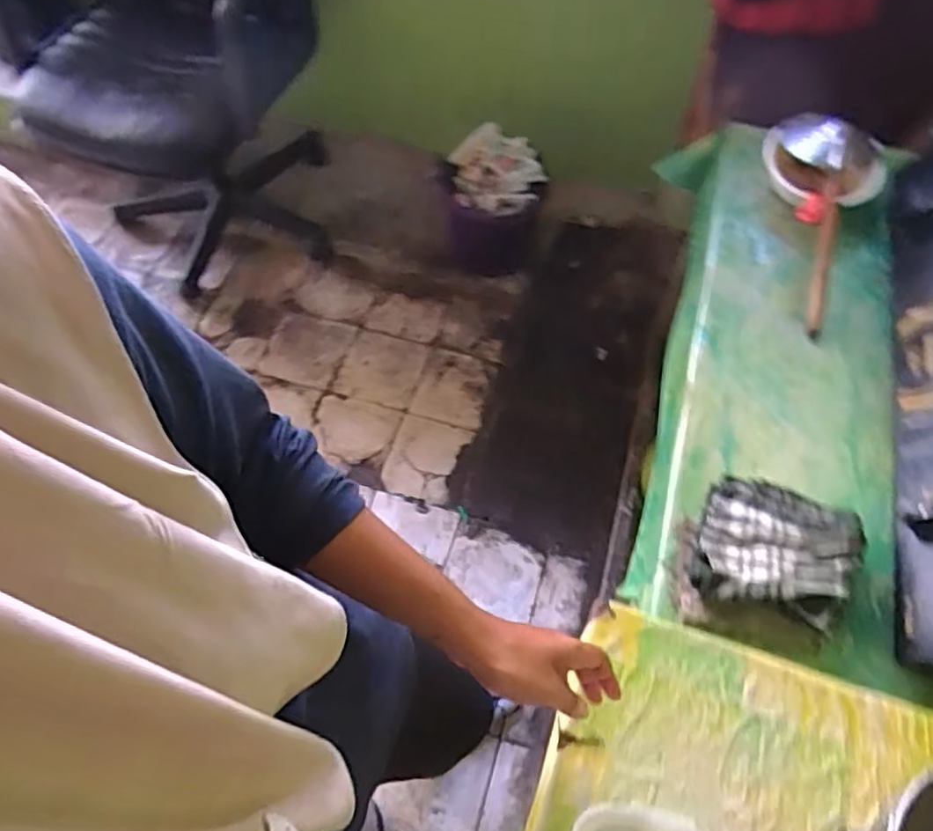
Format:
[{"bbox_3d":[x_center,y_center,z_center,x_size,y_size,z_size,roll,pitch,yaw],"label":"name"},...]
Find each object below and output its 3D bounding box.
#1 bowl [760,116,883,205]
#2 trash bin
[{"bbox_3d":[0.507,-0.365,0.956,0.154,0.083,0.155,0,63,1],"label":"bowl"},{"bbox_3d":[0.064,-0.509,1.685,0.242,0.346,0.242,-1,63,1],"label":"trash bin"}]

